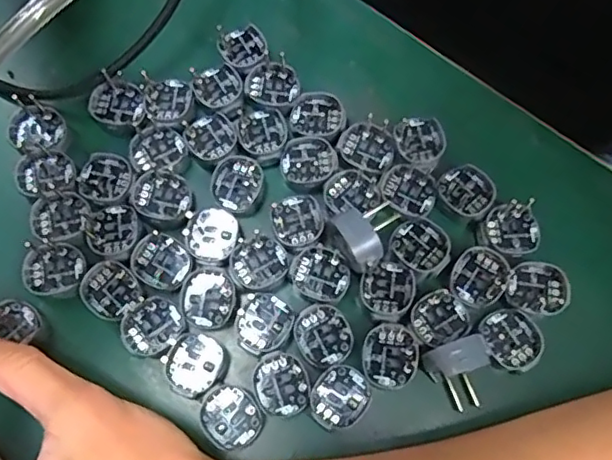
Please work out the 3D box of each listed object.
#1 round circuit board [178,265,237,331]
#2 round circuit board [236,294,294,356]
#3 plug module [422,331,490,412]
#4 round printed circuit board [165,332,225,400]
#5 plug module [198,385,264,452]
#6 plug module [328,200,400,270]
[{"bbox_3d":[-0.046,0.031,0.268,0.026,0.004,0.030,-8,74,-2],"label":"round circuit board"},{"bbox_3d":[-0.019,0.043,0.265,0.024,0.004,0.027,34,77,10],"label":"round circuit board"},{"bbox_3d":[0.067,0.062,0.251,0.026,0.018,0.026,-22,75,-5],"label":"plug module"},{"bbox_3d":[-0.051,0.061,0.260,0.025,0.004,0.027,0,74,1],"label":"round printed circuit board"},{"bbox_3d":[-0.033,0.082,0.253,0.027,0.004,0.025,33,77,10],"label":"plug module"},{"bbox_3d":[0.029,-0.001,0.267,0.035,0.024,0.029,-42,78,-10],"label":"plug module"}]

